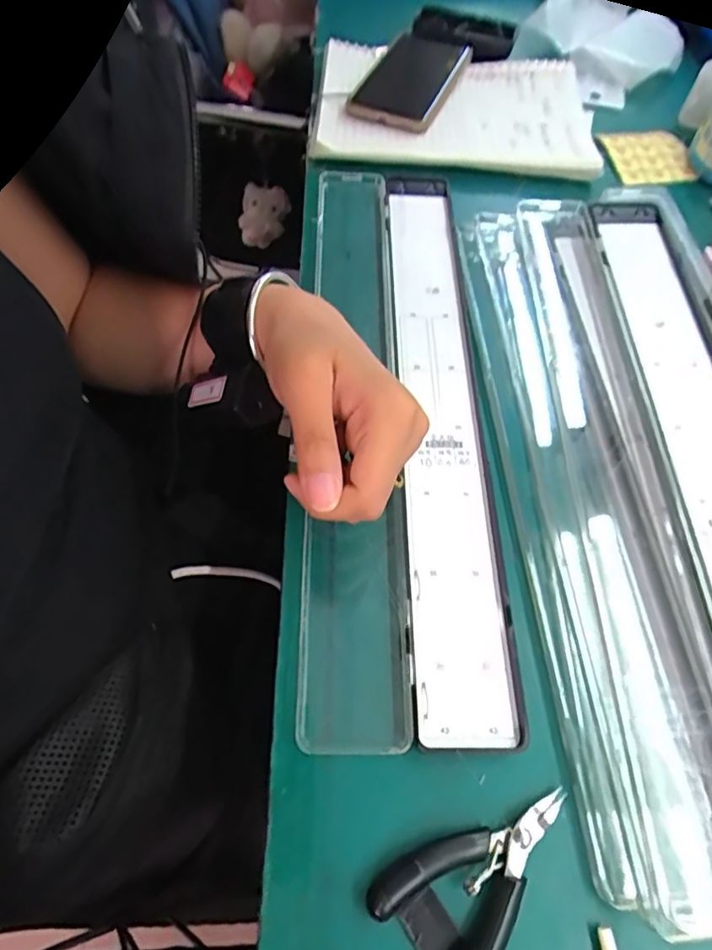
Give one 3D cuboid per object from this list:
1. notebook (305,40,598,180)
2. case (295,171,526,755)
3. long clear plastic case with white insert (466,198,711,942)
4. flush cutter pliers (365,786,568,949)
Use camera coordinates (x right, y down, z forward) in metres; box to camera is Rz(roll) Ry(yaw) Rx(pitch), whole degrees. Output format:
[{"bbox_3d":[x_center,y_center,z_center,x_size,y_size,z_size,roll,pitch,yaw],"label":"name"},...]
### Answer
[{"bbox_3d":[0.081,-0.326,0.490,0.237,0.020,0.149,6,60,1],"label":"notebook"},{"bbox_3d":[0.026,-0.056,0.369,0.111,0.025,0.427,0,60,-2],"label":"case"},{"bbox_3d":[0.180,-0.008,0.328,0.164,0.025,0.433,0,60,-3],"label":"long clear plastic case with white insert"},{"bbox_3d":[0.055,0.171,0.241,0.093,0.017,0.052,-36,68,-20],"label":"flush cutter pliers"}]

